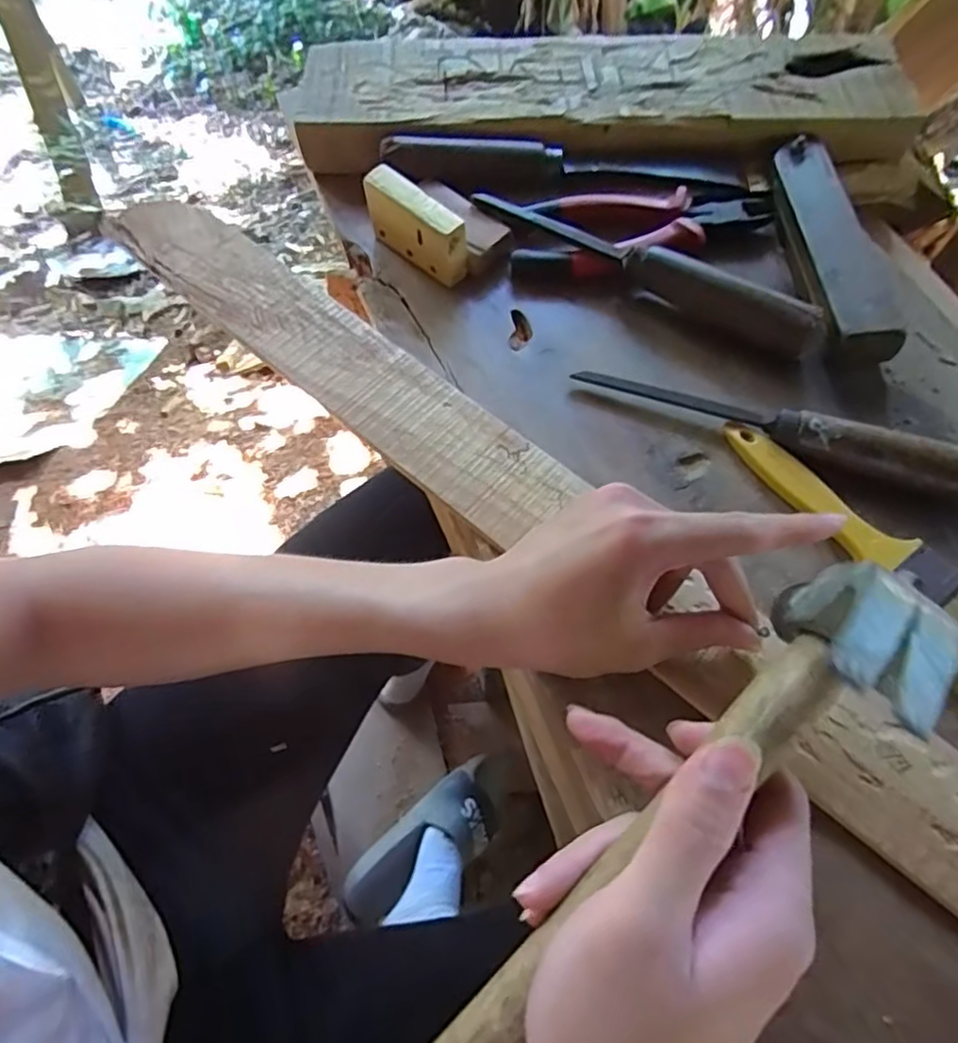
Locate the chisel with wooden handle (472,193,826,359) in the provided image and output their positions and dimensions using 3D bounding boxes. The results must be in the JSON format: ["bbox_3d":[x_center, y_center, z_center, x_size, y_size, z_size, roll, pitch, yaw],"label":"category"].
[{"bbox_3d":[0.105,-0.161,0.412,0.240,0.040,0.030,25,68,11],"label":"chisel with wooden handle"}]

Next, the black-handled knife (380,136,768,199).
[{"bbox_3d":[0.068,-0.253,0.451,0.266,0.020,0.029,2,66,0],"label":"black-handled knife"}]

